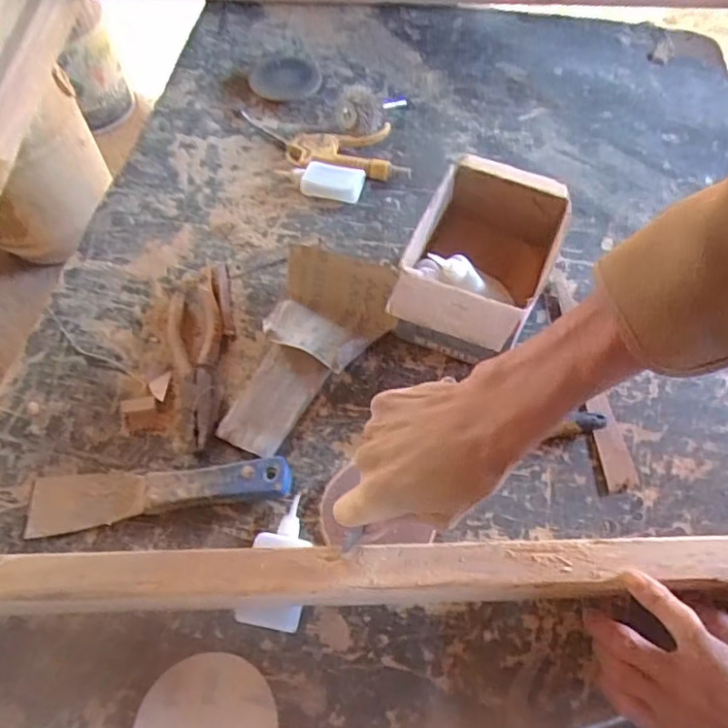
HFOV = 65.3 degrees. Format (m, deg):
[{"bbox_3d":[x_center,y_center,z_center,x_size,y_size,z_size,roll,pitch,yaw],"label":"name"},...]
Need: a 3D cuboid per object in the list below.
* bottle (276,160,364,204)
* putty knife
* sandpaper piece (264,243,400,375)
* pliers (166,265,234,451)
[{"bbox_3d":[-0.050,-0.205,0.636,0.098,0.020,0.046,6,60,4],"label":"bottle"},{"bbox_3d":[-0.167,0.099,0.461,0.213,0.023,0.046,-7,60,-3],"label":"putty knife"},{"bbox_3d":[-0.033,-0.055,0.525,0.107,0.060,0.101,22,63,12],"label":"sandpaper piece"},{"bbox_3d":[-0.151,-0.018,0.532,0.059,0.012,0.187,-11,61,-6],"label":"pliers"}]

